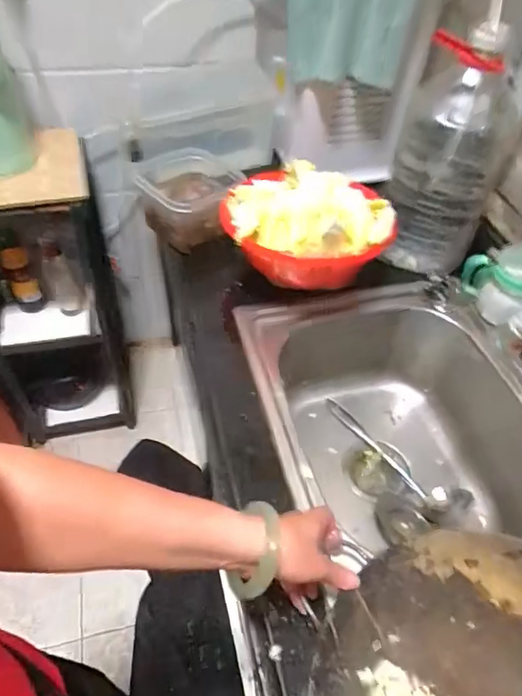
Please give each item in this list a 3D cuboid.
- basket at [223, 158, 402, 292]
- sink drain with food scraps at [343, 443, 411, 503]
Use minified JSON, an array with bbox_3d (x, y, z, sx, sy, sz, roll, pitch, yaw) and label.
[{"bbox_3d":[0.069,-0.177,0.731,0.243,0.141,0.207,21,49,14],"label":"basket"},{"bbox_3d":[0.195,0.207,0.802,0.101,0.033,0.091,-9,49,-13],"label":"sink drain with food scraps"}]

